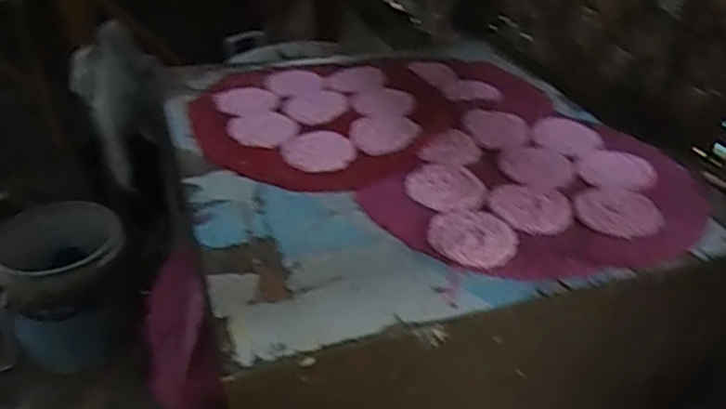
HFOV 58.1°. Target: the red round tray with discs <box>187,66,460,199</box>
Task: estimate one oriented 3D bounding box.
[{"bbox_3d":[-0.054,-0.116,0.828,0.300,0.033,0.322,1,34,0],"label":"red round tray with discs"}]

